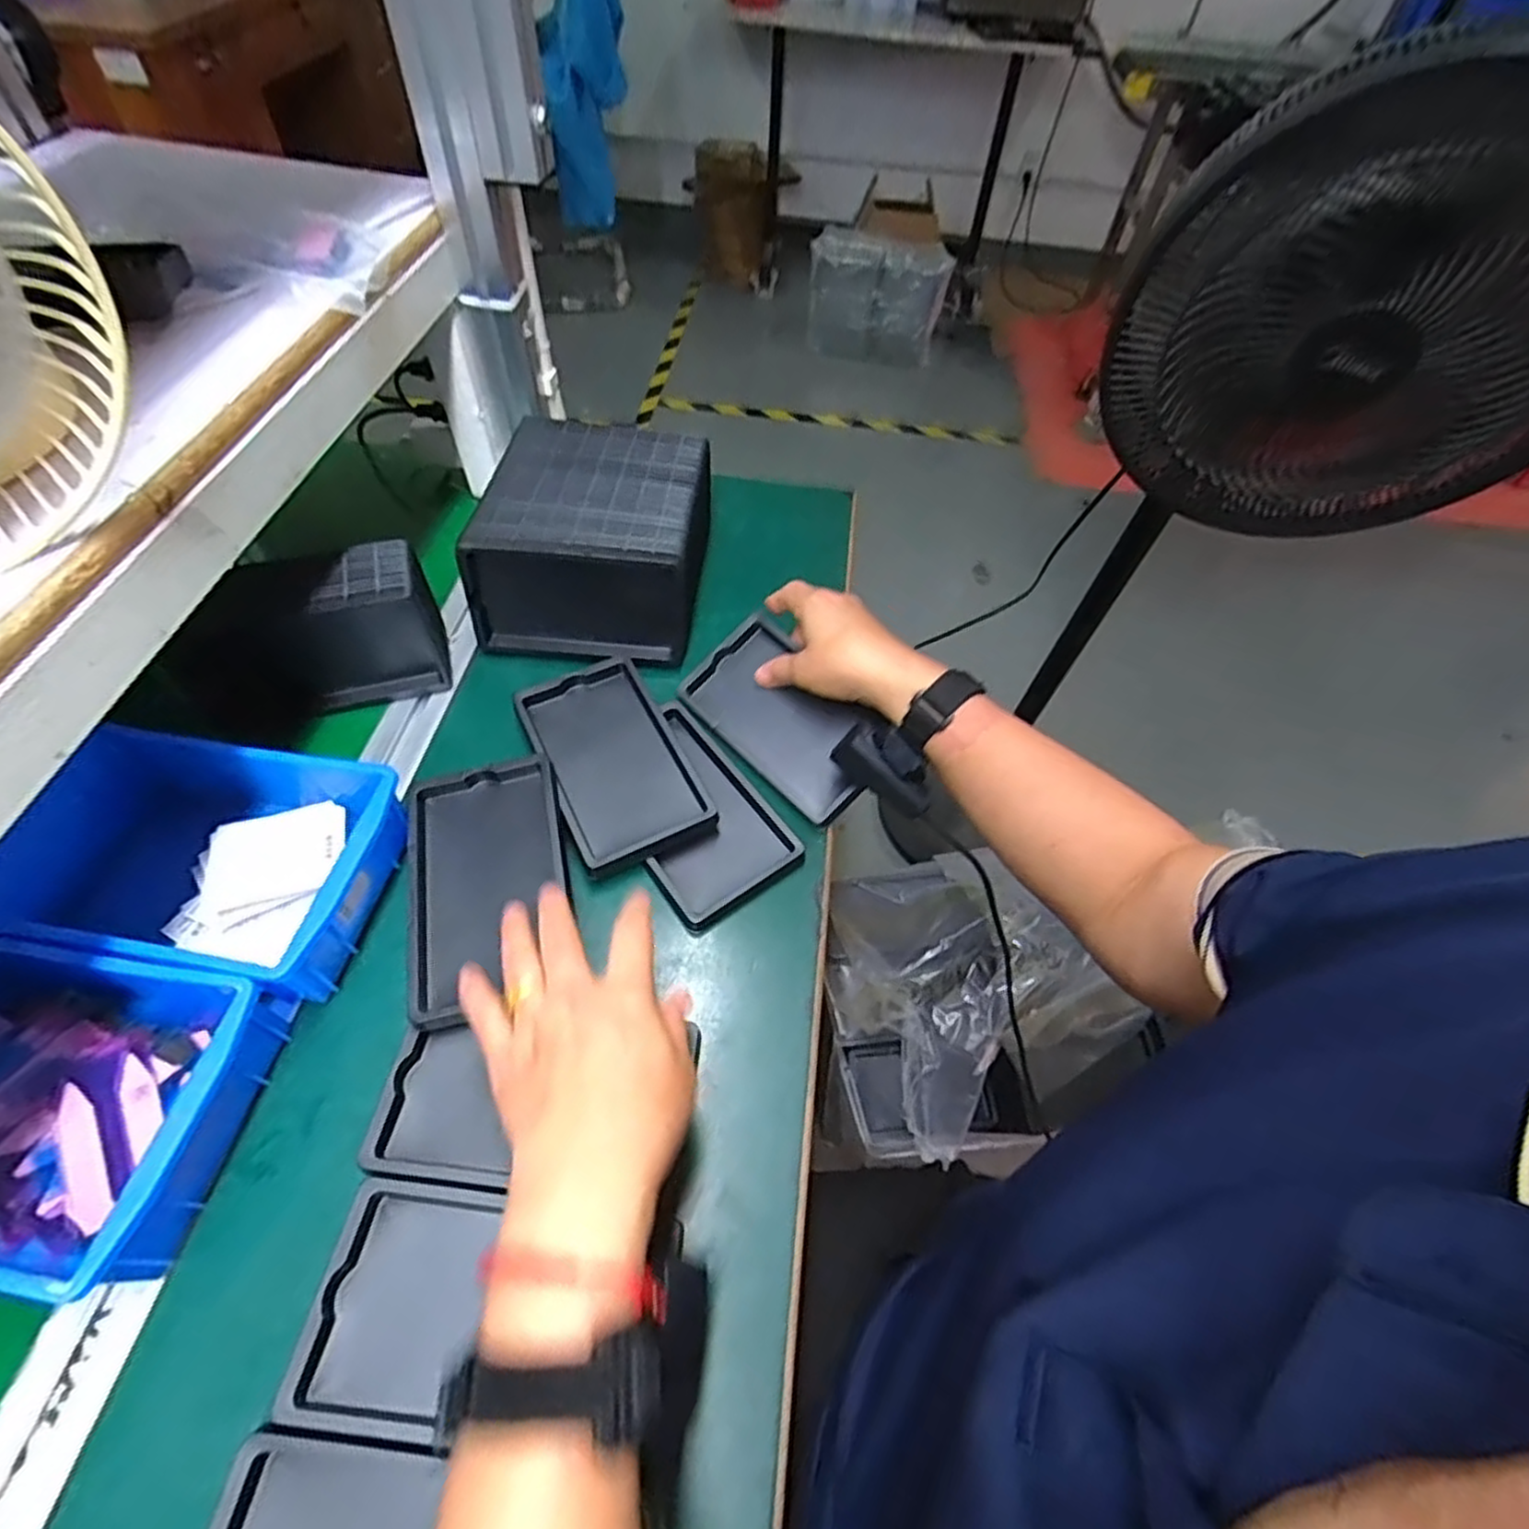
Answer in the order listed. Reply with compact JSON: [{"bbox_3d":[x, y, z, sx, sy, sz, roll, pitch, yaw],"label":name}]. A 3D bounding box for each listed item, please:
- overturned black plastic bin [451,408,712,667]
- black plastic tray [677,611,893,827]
[{"bbox_3d":[-0.138,-0.186,0.603,0.173,0.097,0.188,4,53,-1],"label":"overturned black plastic bin"},{"bbox_3d":[0.016,-0.037,0.540,0.089,0.022,0.158,-47,66,0],"label":"black plastic tray"}]

